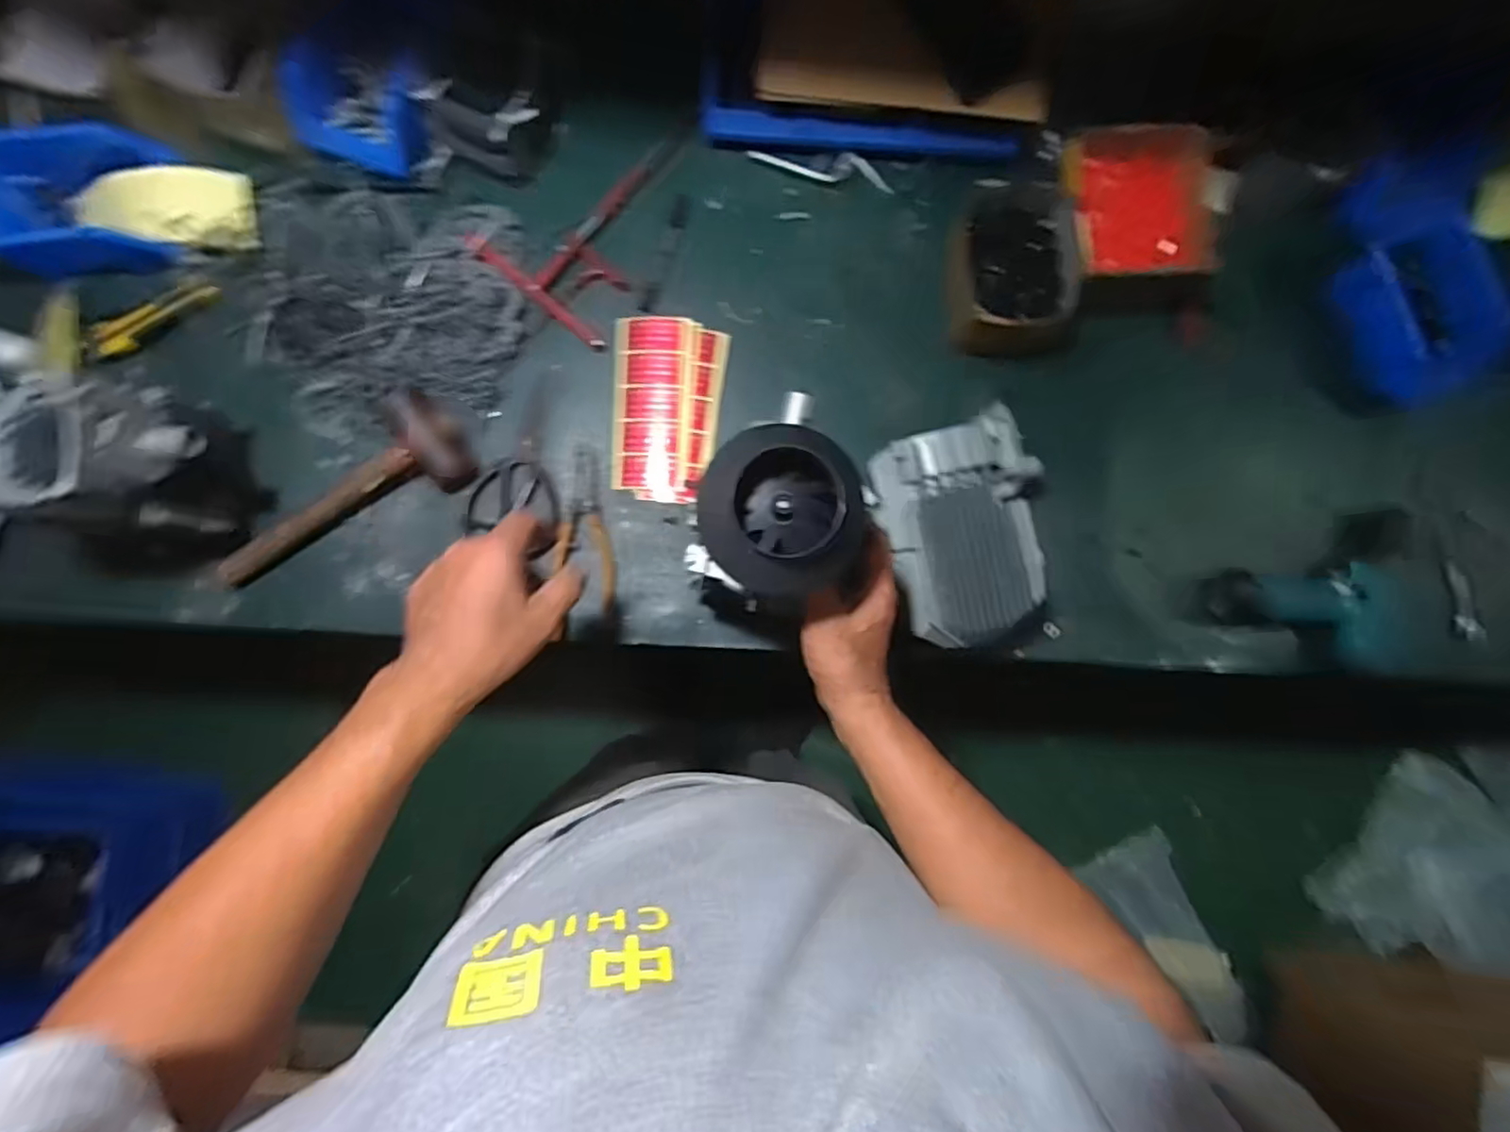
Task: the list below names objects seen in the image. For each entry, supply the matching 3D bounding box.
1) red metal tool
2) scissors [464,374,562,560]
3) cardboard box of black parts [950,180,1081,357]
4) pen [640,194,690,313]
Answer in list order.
[{"bbox_3d":[-0.171,-0.393,0.724,0.161,0.026,0.264,32,86,0],"label":"red metal tool"},{"bbox_3d":[-0.257,-0.109,0.712,0.097,0.022,0.188,1,86,-2],"label":"scissors"},{"bbox_3d":[0.266,-0.313,0.713,0.125,0.075,0.164,3,86,-2],"label":"cardboard box of black parts"},{"bbox_3d":[-0.099,-0.346,0.740,0.019,0.009,0.134,19,86,-1],"label":"pen"}]

